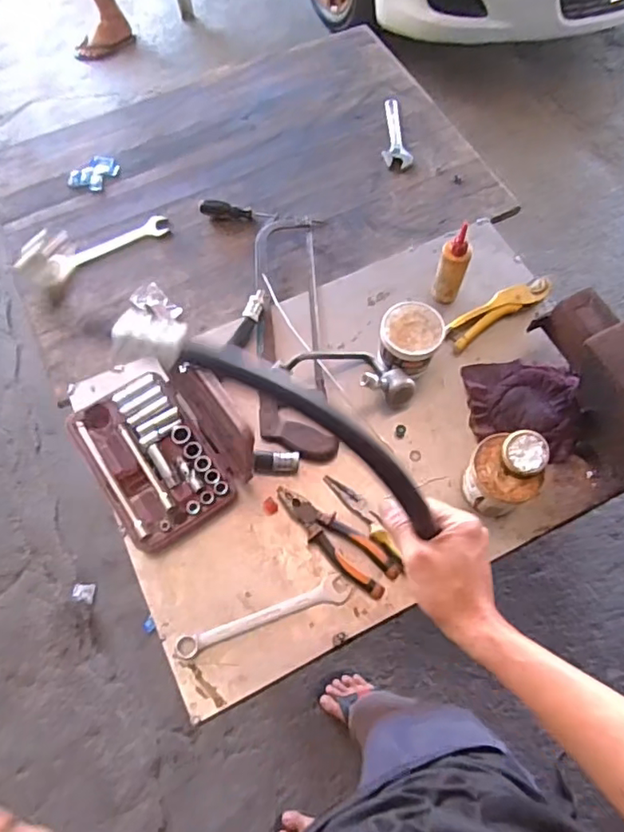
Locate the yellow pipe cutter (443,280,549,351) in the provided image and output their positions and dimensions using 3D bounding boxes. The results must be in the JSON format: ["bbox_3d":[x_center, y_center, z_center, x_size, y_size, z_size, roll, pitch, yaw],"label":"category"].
[{"bbox_3d":[0.302,-0.171,0.927,0.199,0.038,0.047,-30,68,-13],"label":"yellow pipe cutter"}]

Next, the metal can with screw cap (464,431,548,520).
[{"bbox_3d":[0.253,0.078,0.760,0.079,0.119,0.083,7,65,5],"label":"metal can with screw cap"}]

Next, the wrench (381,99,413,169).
[{"bbox_3d":[0.162,-0.563,1.136,0.052,0.013,0.188,-2,65,-1],"label":"wrench"}]

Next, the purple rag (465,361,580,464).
[{"bbox_3d":[0.310,-0.015,0.852,0.157,0.030,0.142,7,65,3],"label":"purple rag"}]

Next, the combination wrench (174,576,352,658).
[{"bbox_3d":[-0.062,0.255,0.733,0.227,0.018,0.035,-18,66,-9],"label":"combination wrench"}]

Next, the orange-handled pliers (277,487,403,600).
[{"bbox_3d":[0.029,0.162,0.768,0.187,0.021,0.056,37,70,16],"label":"orange-handled pliers"}]

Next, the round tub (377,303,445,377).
[{"bbox_3d":[0.146,-0.109,0.860,0.086,0.098,0.084,-1,65,2],"label":"round tub"}]

